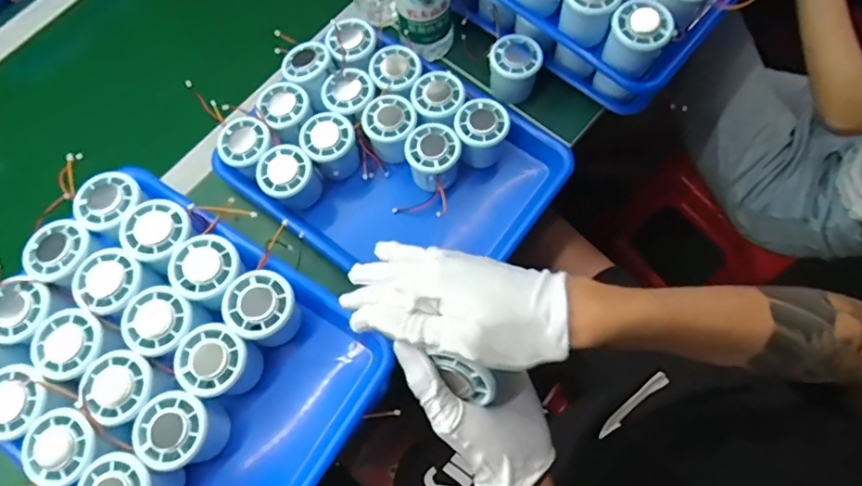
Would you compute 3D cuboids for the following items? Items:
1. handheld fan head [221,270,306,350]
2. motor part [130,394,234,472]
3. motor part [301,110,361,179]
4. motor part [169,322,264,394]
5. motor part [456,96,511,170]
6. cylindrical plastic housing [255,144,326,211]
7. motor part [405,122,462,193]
[{"bbox_3d":[-0.143,0.060,0.460,0.054,0.064,0.054,-41,74,-13],"label":"handheld fan head"},{"bbox_3d":[-0.202,0.154,0.430,0.055,0.058,0.052,0,69,1],"label":"motor part"},{"bbox_3d":[-0.107,-0.103,0.571,0.053,0.053,0.058,0,69,1],"label":"motor part"},{"bbox_3d":[-0.179,0.102,0.448,0.054,0.062,0.052,0,69,1],"label":"motor part"},{"bbox_3d":[0.054,-0.117,0.563,0.052,0.058,0.048,0,69,1],"label":"motor part"},{"bbox_3d":[-0.149,-0.065,0.561,0.059,0.059,0.057,-33,72,-11],"label":"cylindrical plastic housing"},{"bbox_3d":[0.002,-0.087,0.565,0.054,0.065,0.054,0,69,1],"label":"motor part"}]

